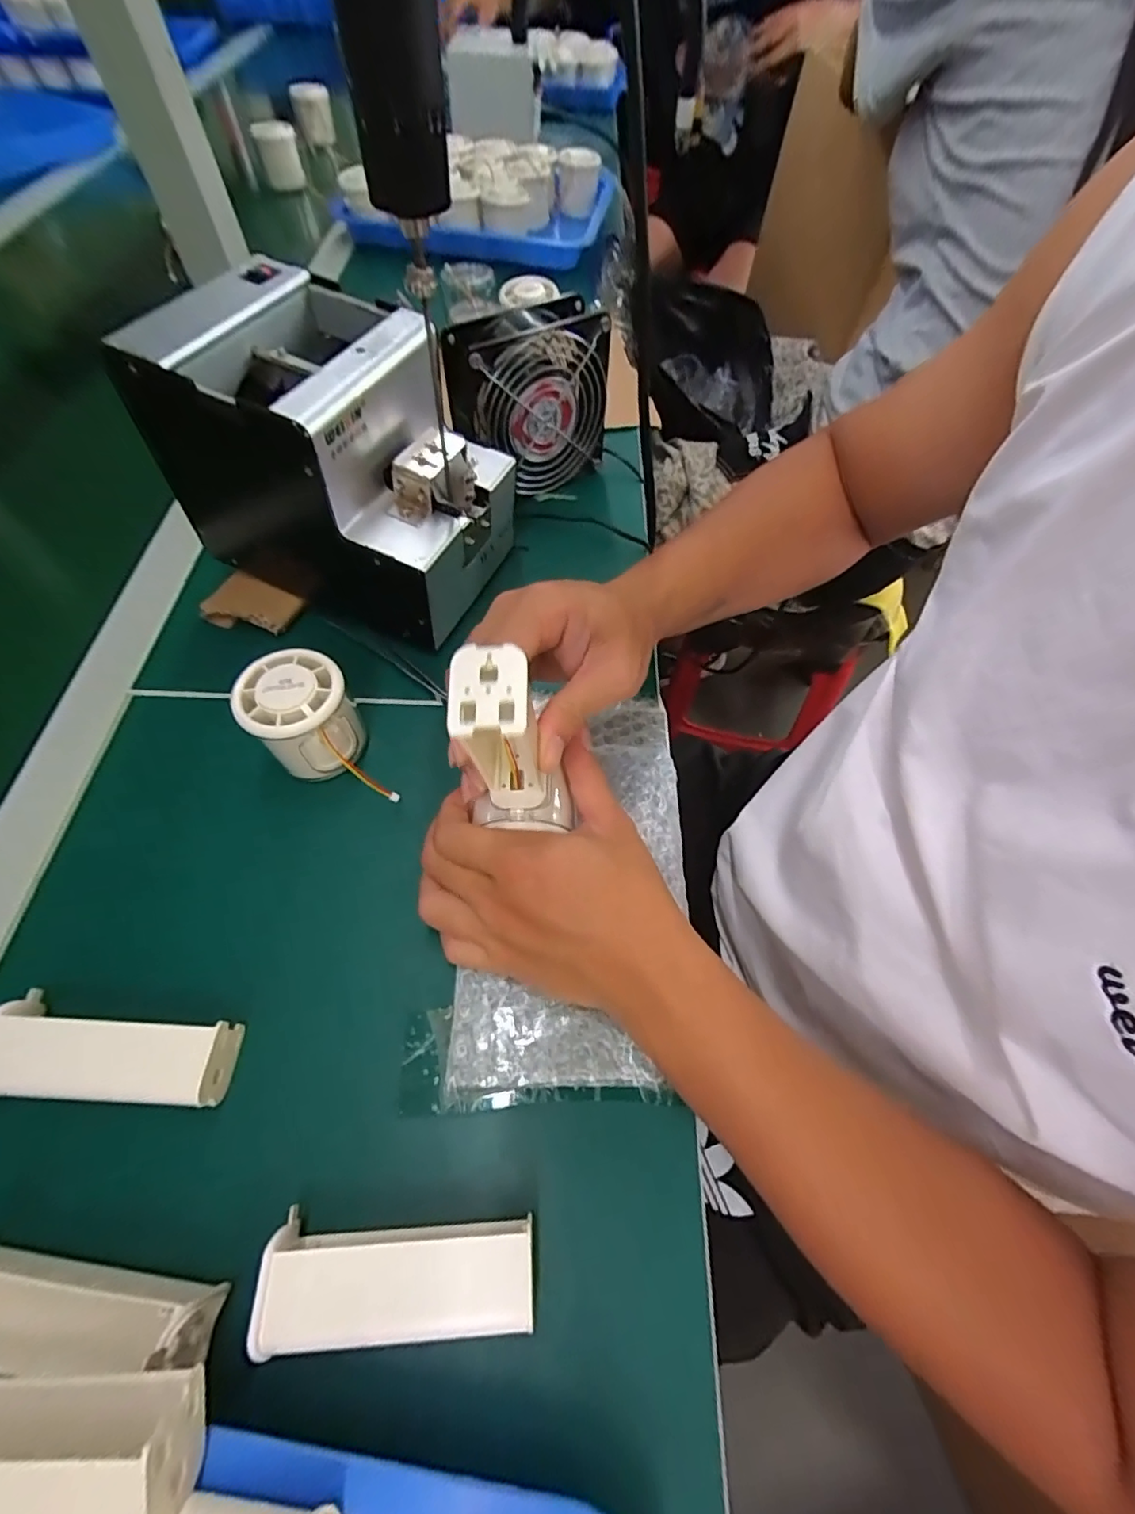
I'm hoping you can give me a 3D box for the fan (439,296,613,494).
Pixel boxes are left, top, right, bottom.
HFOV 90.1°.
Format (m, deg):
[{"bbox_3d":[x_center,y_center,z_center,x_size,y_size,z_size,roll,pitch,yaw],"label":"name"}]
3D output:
[{"bbox_3d":[-0.027,-0.278,0.446,0.123,0.114,0.044,-27,64,-17],"label":"fan"}]

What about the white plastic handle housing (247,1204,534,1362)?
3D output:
[{"bbox_3d":[-0.064,0.202,0.220,0.101,0.020,0.037,-3,60,-4],"label":"white plastic handle housing"}]

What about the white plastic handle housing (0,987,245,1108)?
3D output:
[{"bbox_3d":[-0.206,0.132,0.255,0.104,0.021,0.038,3,60,-1],"label":"white plastic handle housing"}]

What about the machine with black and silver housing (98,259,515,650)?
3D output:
[{"bbox_3d":[-0.157,-0.193,0.369,0.211,0.162,0.123,22,61,10],"label":"machine with black and silver housing"}]

